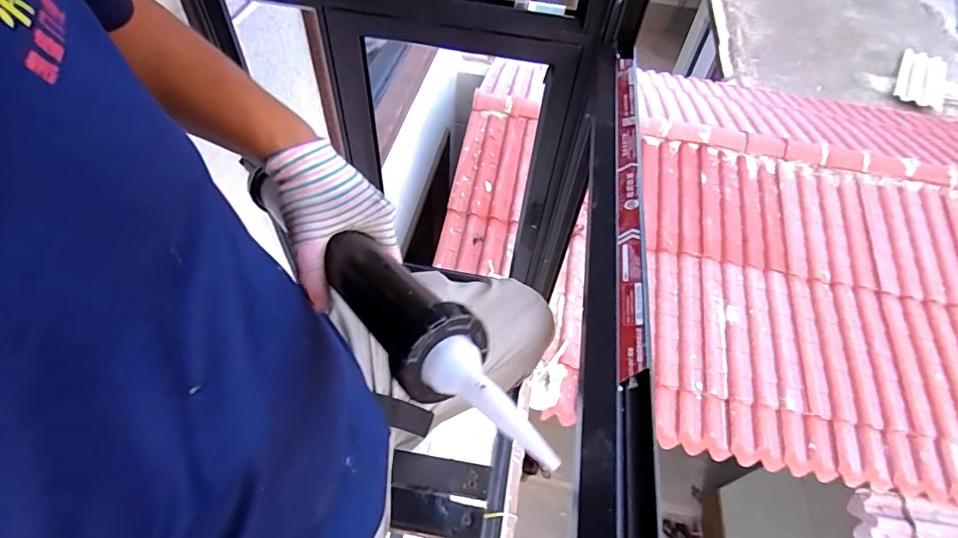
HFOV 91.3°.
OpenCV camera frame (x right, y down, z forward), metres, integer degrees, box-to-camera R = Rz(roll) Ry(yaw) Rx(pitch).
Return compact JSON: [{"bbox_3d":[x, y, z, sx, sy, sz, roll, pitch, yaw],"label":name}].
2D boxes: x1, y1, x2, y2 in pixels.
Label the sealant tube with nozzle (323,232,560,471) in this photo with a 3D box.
[{"bbox_3d":[-0.041,0.041,0.309,0.055,0.052,0.239,-30,41,-25],"label":"sealant tube with nozzle"}]

